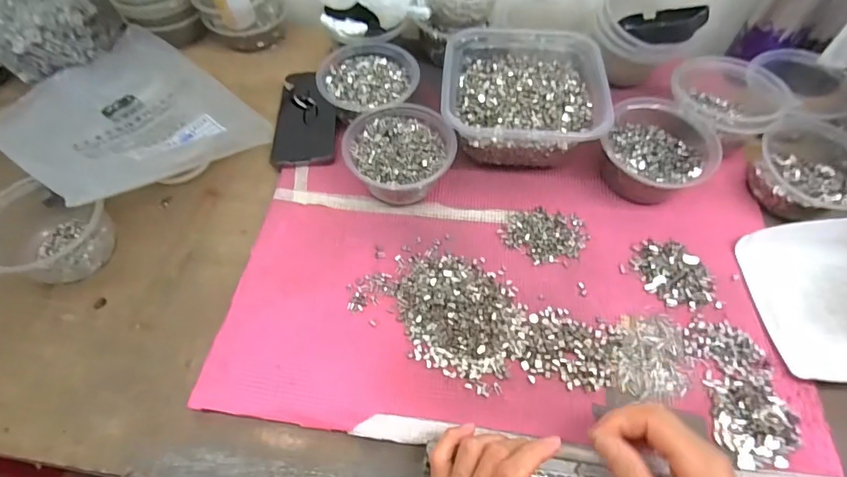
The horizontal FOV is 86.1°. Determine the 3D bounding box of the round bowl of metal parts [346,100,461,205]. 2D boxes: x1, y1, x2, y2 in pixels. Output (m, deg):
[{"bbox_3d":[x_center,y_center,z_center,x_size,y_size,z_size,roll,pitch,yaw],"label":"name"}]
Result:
[{"bbox_3d":[-0.025,-0.090,0.494,0.109,0.057,0.112,-1,57,1],"label":"round bowl of metal parts"}]

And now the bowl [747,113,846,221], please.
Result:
[{"bbox_3d":[0.406,-0.072,0.476,0.105,0.051,0.111,-1,57,1],"label":"bowl"}]

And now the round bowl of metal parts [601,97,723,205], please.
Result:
[{"bbox_3d":[0.248,-0.096,0.489,0.105,0.061,0.117,17,59,12],"label":"round bowl of metal parts"}]

